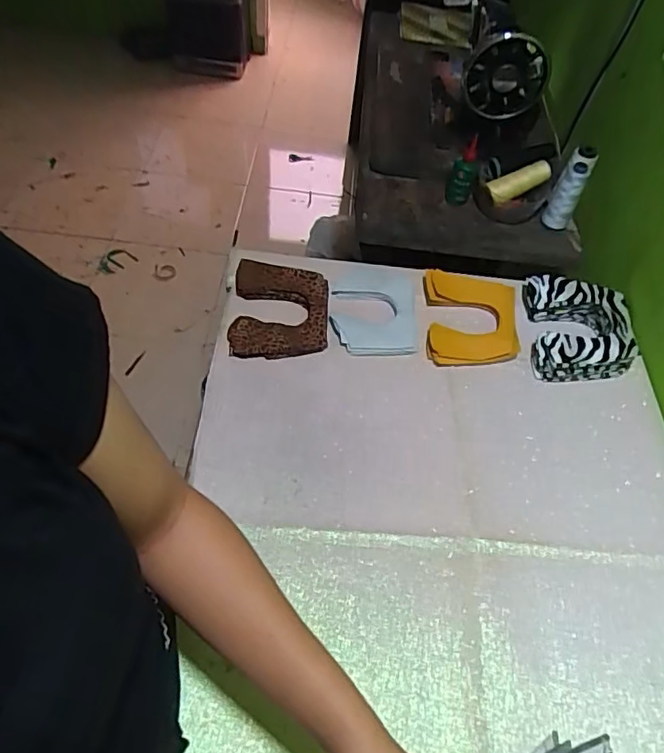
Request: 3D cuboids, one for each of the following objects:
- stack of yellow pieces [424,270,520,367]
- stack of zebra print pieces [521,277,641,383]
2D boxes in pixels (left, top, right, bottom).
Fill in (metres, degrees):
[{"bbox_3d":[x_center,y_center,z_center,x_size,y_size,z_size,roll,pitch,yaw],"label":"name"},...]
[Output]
[{"bbox_3d":[0.198,-0.083,0.794,0.126,0.027,0.157,3,58,1],"label":"stack of yellow pieces"},{"bbox_3d":[0.348,-0.066,0.792,0.135,0.059,0.156,5,53,-2],"label":"stack of zebra print pieces"}]

